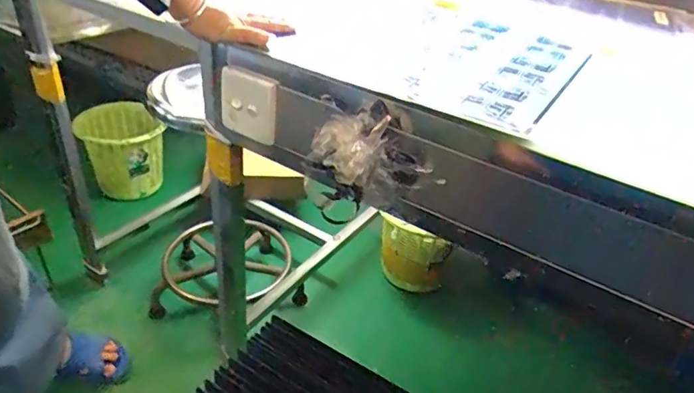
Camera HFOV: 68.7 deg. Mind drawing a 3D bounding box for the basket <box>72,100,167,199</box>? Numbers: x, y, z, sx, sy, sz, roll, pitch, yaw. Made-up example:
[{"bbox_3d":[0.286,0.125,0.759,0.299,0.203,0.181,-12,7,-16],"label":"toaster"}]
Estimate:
[{"bbox_3d":[-0.694,-0.126,1.572,0.241,0.259,0.237,-10,37,-23],"label":"basket"}]

